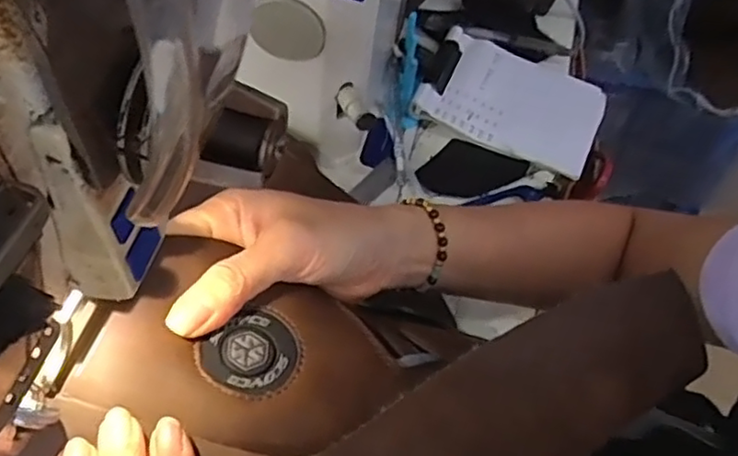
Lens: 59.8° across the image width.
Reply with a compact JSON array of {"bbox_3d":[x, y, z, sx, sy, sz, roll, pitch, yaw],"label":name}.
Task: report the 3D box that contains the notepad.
[{"bbox_3d":[0.120,-0.108,0.534,0.141,0.013,0.101,24,63,10],"label":"notepad"}]

